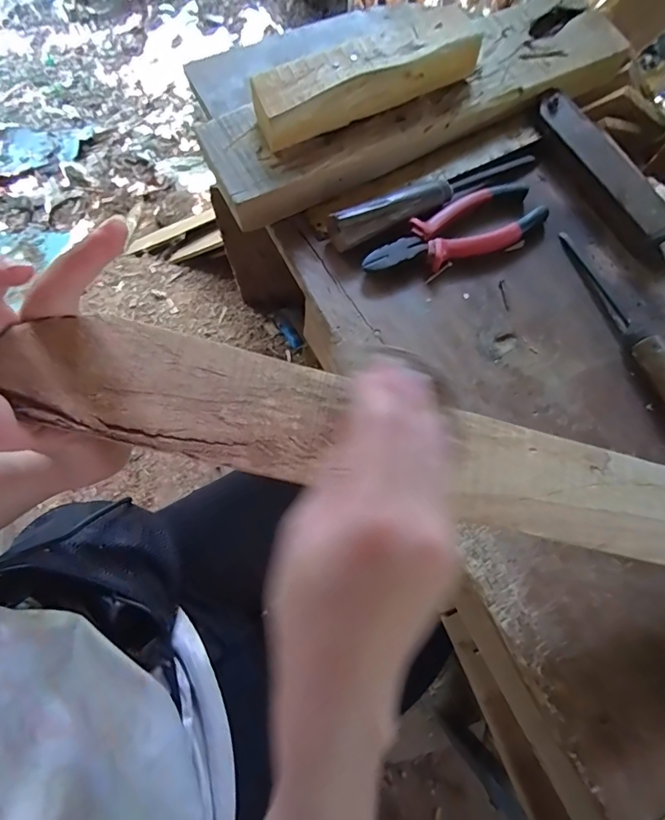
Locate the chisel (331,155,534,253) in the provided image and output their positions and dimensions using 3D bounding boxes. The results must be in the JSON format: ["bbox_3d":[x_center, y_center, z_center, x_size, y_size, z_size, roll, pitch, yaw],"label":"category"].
[{"bbox_3d":[0.100,-0.208,0.433,0.228,0.027,0.027,-28,77,-9],"label":"chisel"}]

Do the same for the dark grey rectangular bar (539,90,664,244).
[{"bbox_3d":[0.267,-0.241,0.444,0.037,0.015,0.184,-26,76,-9],"label":"dark grey rectangular bar"}]

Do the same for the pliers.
[{"bbox_3d":[0.114,-0.168,0.426,0.182,0.014,0.060,-24,76,-8],"label":"pliers"}]

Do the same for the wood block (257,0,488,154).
[{"bbox_3d":[0.030,-0.307,0.418,0.221,0.037,0.051,-28,77,-9],"label":"wood block"}]

